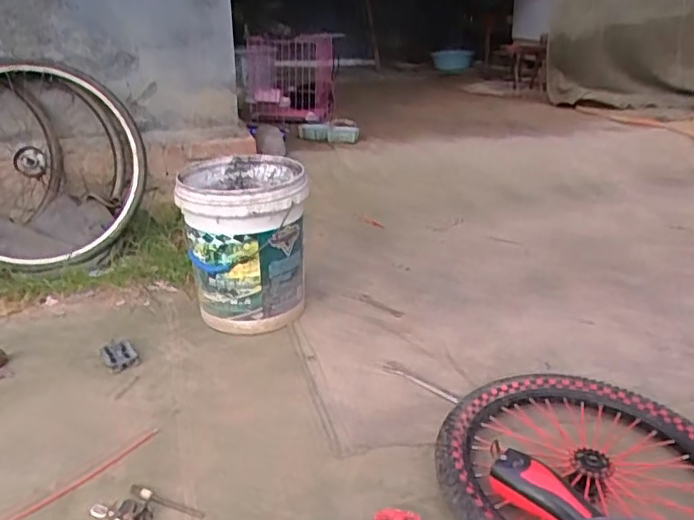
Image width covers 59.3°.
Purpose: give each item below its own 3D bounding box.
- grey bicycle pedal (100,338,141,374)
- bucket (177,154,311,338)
[{"bbox_3d":[-0.517,0.219,1.392,0.075,0.031,0.101,-13,28,-30],"label":"grey bicycle pedal"},{"bbox_3d":[-0.261,-0.039,1.569,0.293,0.370,0.314,-2,24,-8],"label":"bucket"}]

